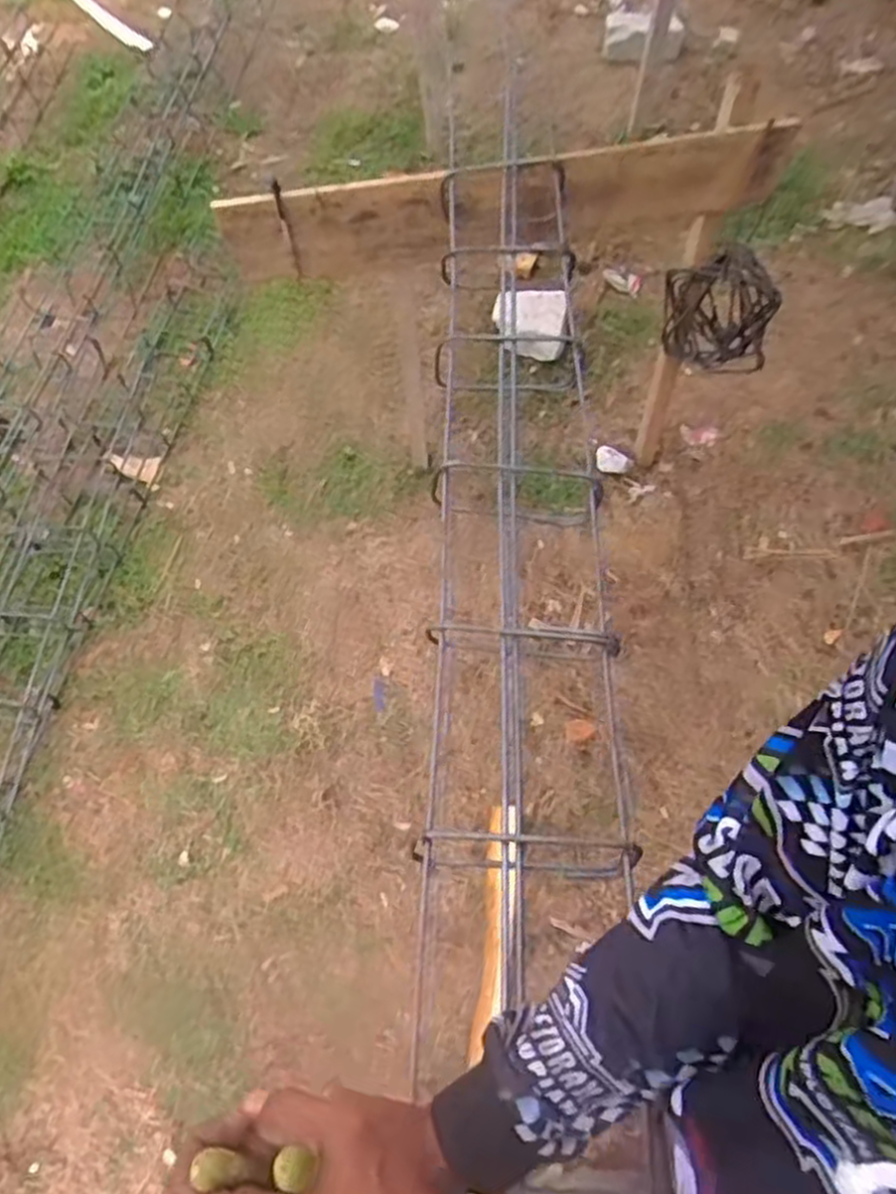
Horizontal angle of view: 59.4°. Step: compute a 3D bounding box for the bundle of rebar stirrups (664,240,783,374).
[{"bbox_3d":[0.525,-0.552,1.528,0.219,0.262,0.061,22,62,16],"label":"bundle of rebar stirrups"}]

